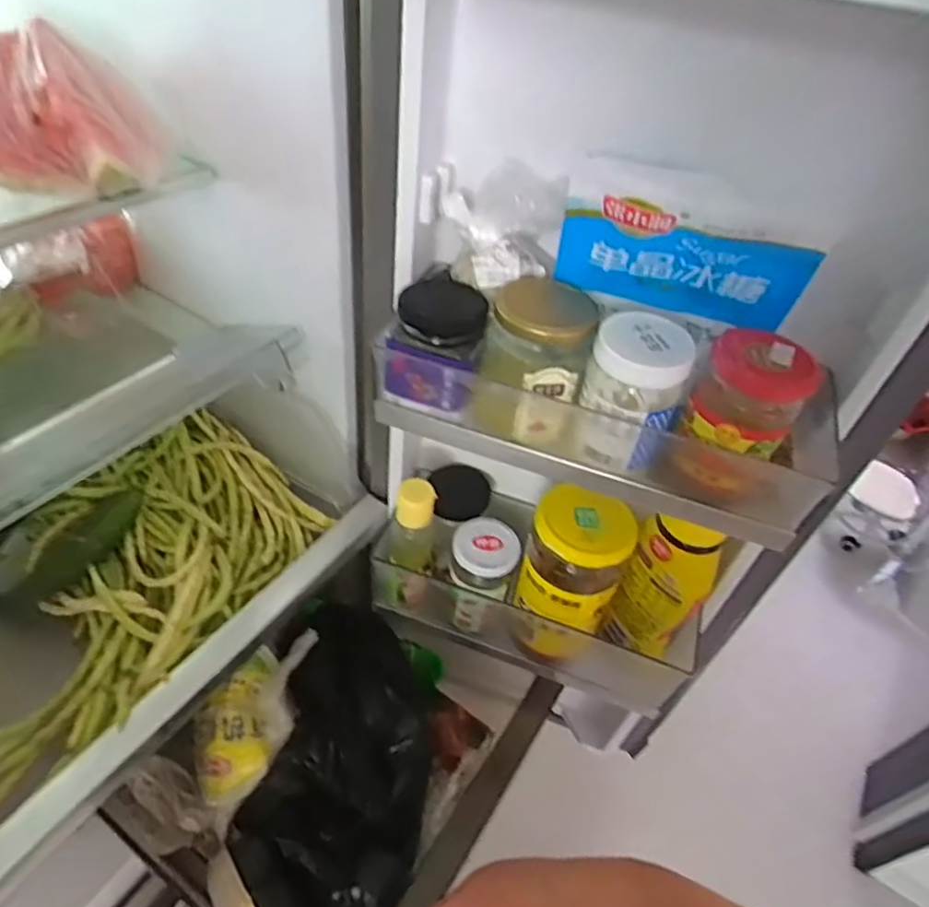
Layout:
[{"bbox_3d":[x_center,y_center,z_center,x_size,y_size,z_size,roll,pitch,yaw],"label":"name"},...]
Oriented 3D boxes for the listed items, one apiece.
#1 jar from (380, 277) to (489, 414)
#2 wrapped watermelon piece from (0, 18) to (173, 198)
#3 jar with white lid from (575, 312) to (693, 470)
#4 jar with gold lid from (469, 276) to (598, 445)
[{"bbox_3d":[-0.015,-0.077,0.423,0.062,0.072,0.066,18,45,11],"label":"jar"},{"bbox_3d":[-0.292,-0.240,0.434,0.139,0.086,0.084,9,44,2],"label":"wrapped watermelon piece"},{"bbox_3d":[0.106,-0.038,0.391,0.058,0.086,0.054,20,45,12],"label":"jar with white lid"},{"bbox_3d":[0.046,-0.063,0.411,0.066,0.090,0.073,12,44,5],"label":"jar with gold lid"}]

